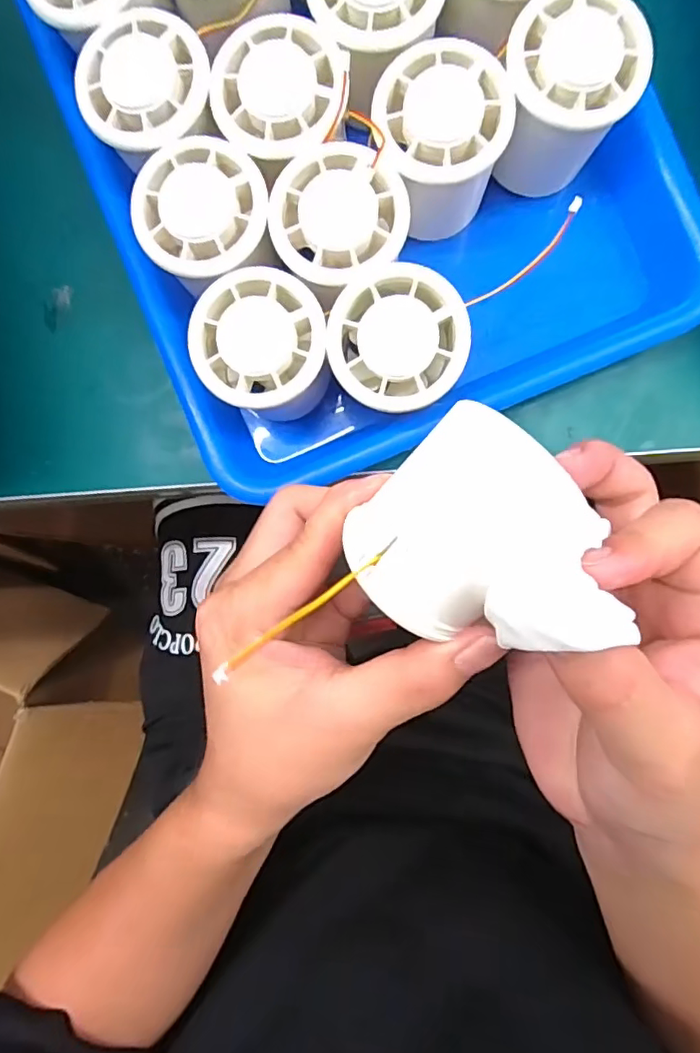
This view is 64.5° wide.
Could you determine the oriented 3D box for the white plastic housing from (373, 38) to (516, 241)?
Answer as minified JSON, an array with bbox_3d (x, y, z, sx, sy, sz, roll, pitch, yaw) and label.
[{"bbox_3d":[0.040,-0.166,0.248,0.056,0.046,0.064,-9,89,3],"label":"white plastic housing"}]

